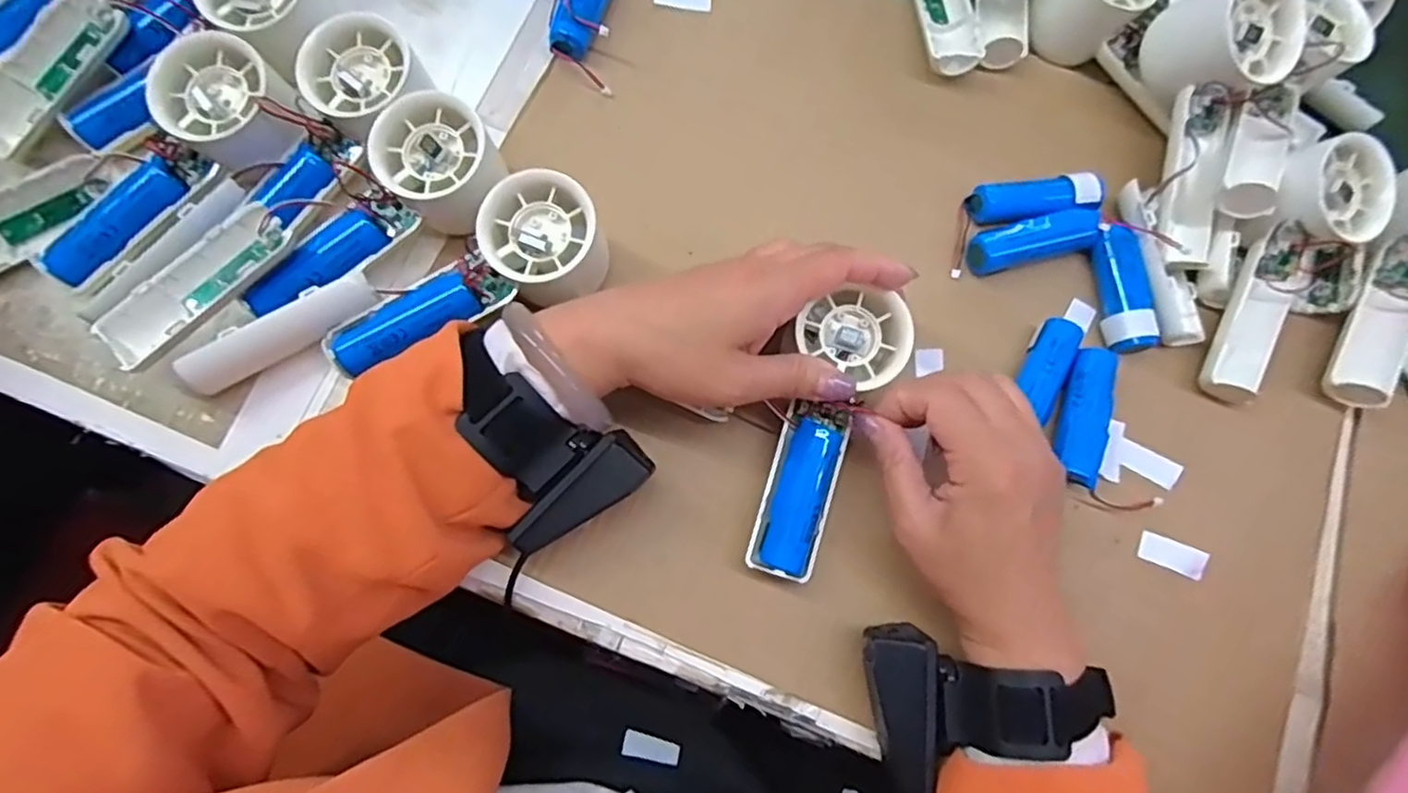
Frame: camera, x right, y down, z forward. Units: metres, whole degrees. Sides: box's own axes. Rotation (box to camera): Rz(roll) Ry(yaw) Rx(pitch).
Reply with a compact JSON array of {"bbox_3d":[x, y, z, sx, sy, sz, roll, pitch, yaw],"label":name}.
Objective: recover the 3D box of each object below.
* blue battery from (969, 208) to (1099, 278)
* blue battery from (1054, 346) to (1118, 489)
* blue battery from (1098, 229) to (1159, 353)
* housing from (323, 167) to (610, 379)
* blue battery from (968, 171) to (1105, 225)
[{"bbox_3d":[0.191,-0.089,0.403,0.076,0.017,0.022,-12,78,-7],"label":"blue battery"},{"bbox_3d":[0.207,0.010,0.378,0.024,0.018,0.077,21,76,1],"label":"blue battery"},{"bbox_3d":[0.239,-0.060,0.393,0.024,0.018,0.071,-1,77,-5],"label":"blue battery"},{"bbox_3d":[-0.123,-0.059,0.355,0.145,0.057,0.052,-26,80,-10],"label":"housing"},{"bbox_3d":[0.195,-0.116,0.406,0.074,0.015,0.026,-5,77,-6],"label":"blue battery"}]

